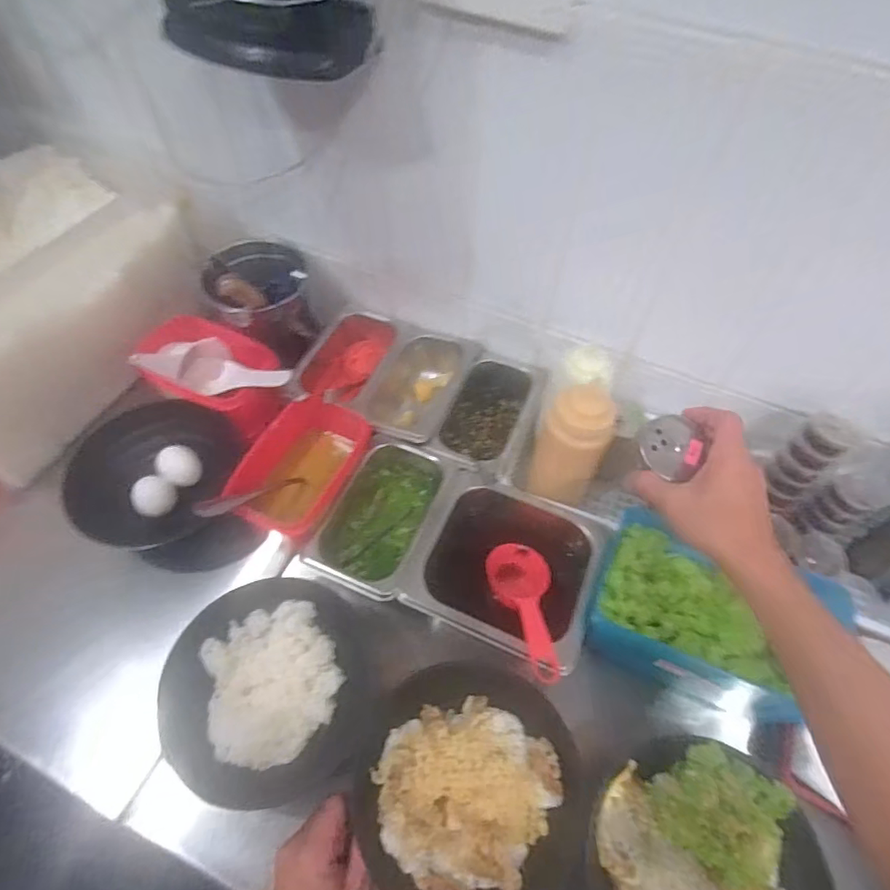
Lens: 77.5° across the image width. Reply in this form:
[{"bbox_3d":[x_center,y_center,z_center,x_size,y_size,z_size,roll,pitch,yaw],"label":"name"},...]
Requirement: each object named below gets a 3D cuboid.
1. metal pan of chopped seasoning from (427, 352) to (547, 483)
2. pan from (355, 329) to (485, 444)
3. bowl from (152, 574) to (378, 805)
[{"bbox_3d":[0.051,-0.030,0.684,0.103,0.077,0.179,19,57,10],"label":"metal pan of chopped seasoning"},{"bbox_3d":[-0.035,-0.063,0.706,0.107,0.071,0.168,20,57,11],"label":"pan"},{"bbox_3d":[-0.153,0.216,0.506,0.182,0.042,0.182,1,56,-2],"label":"bowl"}]

